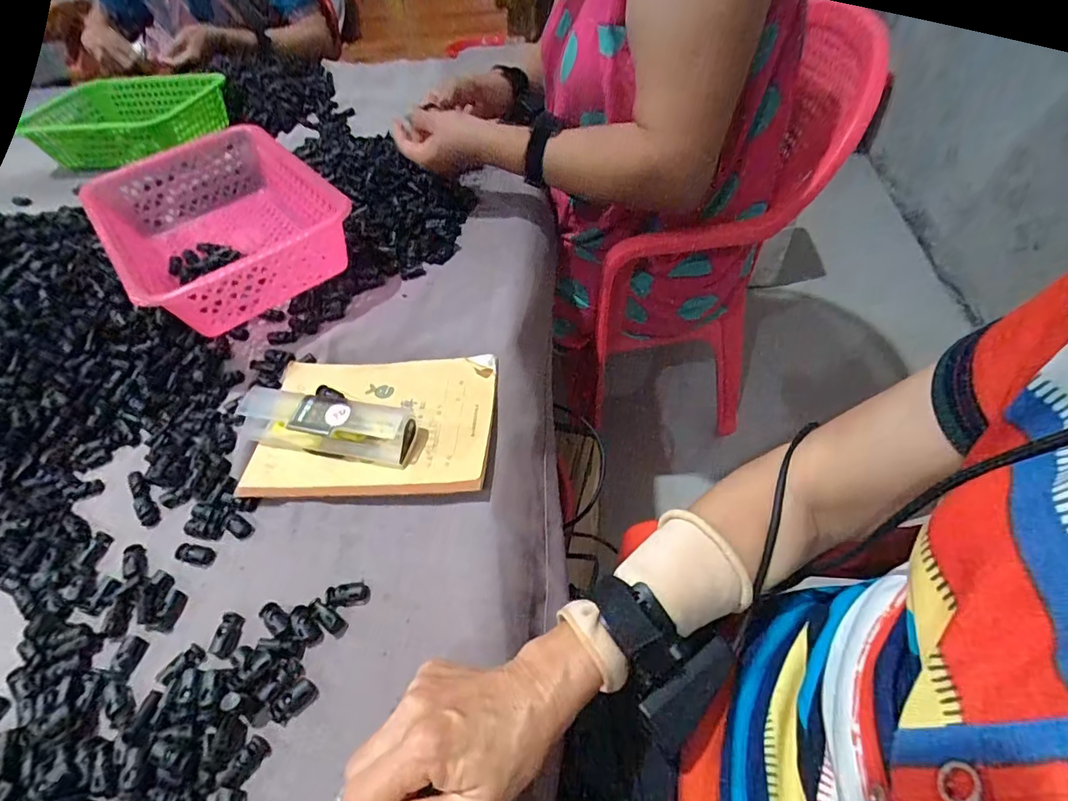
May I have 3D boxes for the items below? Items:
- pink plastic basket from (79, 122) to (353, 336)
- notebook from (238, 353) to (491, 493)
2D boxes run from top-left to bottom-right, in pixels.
[{"bbox_3d":[-0.341,-0.189,0.562,0.209,0.083,0.284,-37,57,-22],"label":"pink plastic basket"},{"bbox_3d":[-0.140,0.017,0.447,0.204,0.016,0.139,-1,50,6],"label":"notebook"}]

